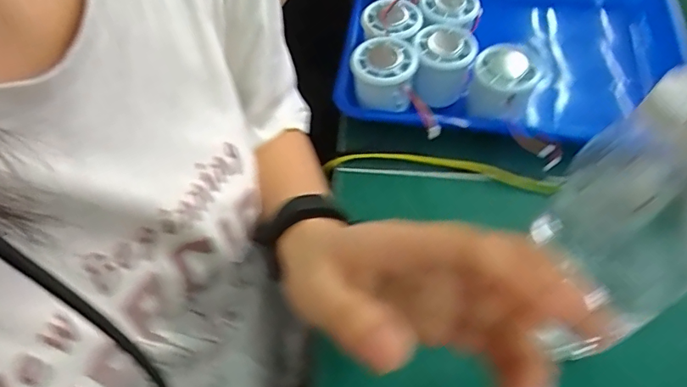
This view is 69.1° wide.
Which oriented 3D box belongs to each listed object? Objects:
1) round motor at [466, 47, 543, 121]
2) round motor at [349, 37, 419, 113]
[{"bbox_3d":[0.139,-0.093,0.446,0.054,0.053,0.051,1,58,-1],"label":"round motor"},{"bbox_3d":[0.036,-0.107,0.459,0.057,0.057,0.055,1,58,-1],"label":"round motor"}]

